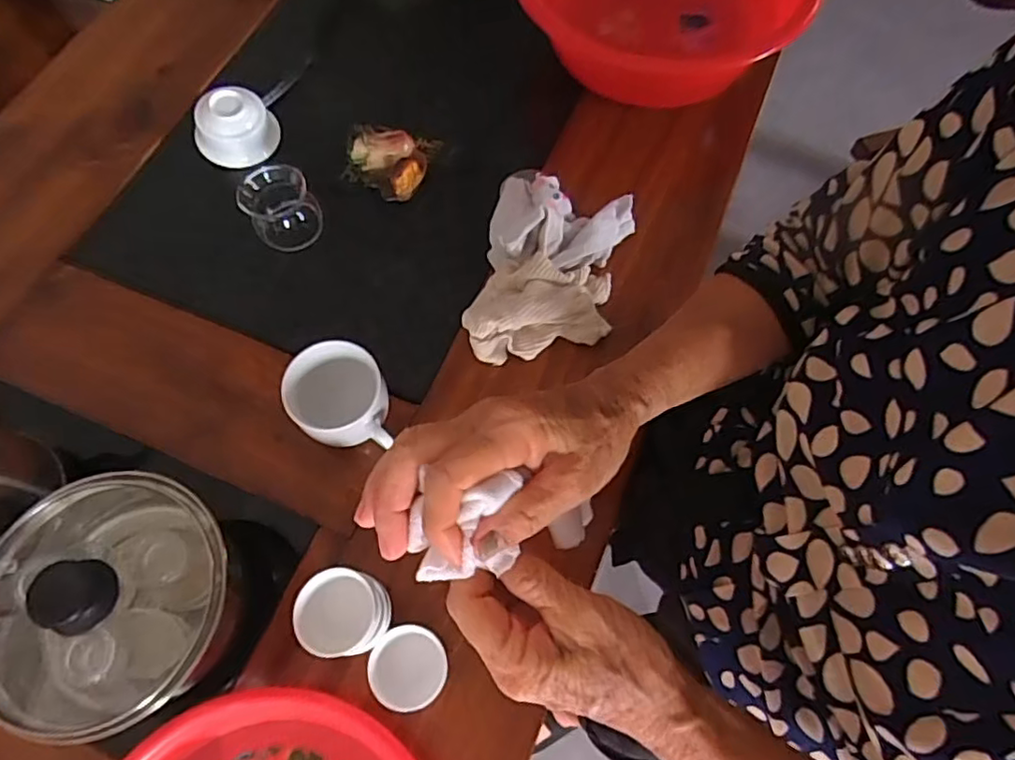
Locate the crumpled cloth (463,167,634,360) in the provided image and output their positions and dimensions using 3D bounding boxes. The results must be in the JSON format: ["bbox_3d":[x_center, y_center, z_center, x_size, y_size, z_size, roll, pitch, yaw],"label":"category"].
[{"bbox_3d":[0.041,-0.106,0.574,0.134,0.054,0.196,8,67,5],"label":"crumpled cloth"}]

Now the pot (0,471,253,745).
[{"bbox_3d":[-0.272,0.148,0.429,0.132,0.125,0.158,1,67,2],"label":"pot"}]

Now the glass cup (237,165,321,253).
[{"bbox_3d":[-0.218,-0.167,0.603,0.063,0.056,0.059,-1,66,1],"label":"glass cup"}]

